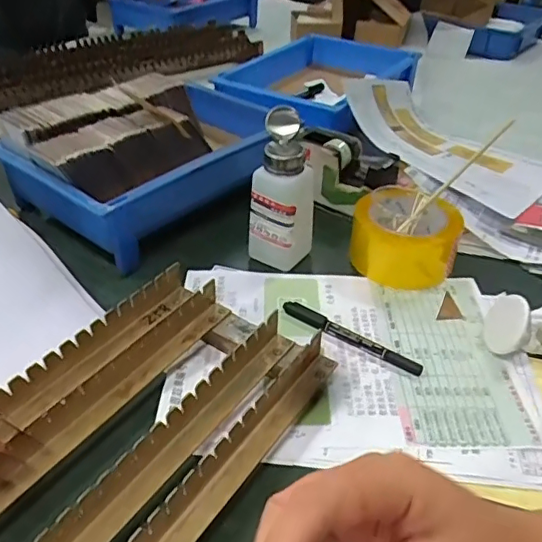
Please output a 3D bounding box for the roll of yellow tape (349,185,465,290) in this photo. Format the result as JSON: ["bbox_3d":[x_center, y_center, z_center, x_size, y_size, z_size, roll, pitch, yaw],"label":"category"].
[{"bbox_3d":[0.140,-0.038,0.579,0.097,0.065,0.097,1,37,-1],"label":"roll of yellow tape"}]

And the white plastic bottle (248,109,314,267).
[{"bbox_3d":[0.014,-0.075,0.556,0.060,0.147,0.053,18,41,16],"label":"white plastic bottle"}]

